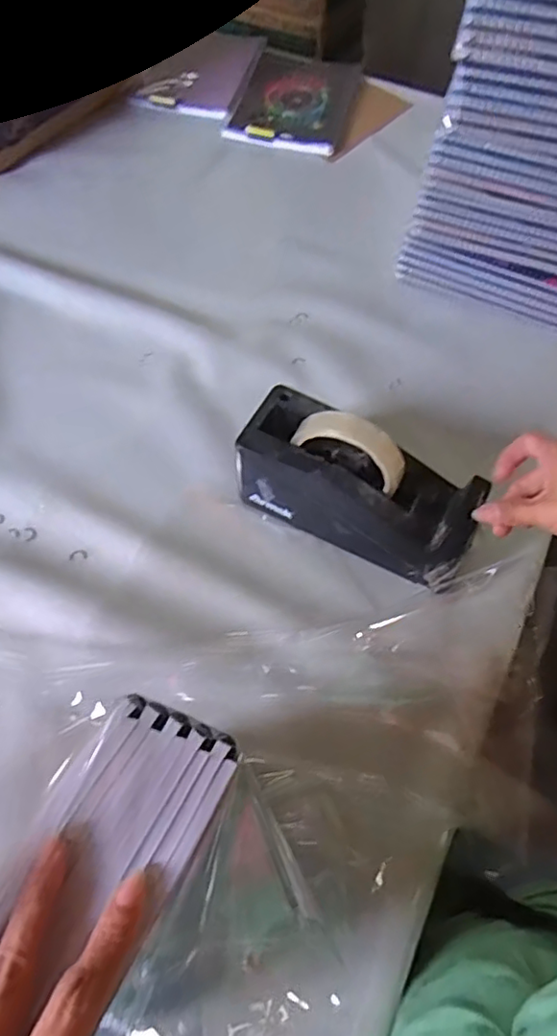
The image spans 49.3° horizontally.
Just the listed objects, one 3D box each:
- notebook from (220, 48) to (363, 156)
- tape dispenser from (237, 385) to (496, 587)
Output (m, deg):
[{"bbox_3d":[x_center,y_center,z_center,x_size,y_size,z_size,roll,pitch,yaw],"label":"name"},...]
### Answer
[{"bbox_3d":[0.026,-0.604,0.874,0.158,0.008,0.229,13,63,5],"label":"notebook"},{"bbox_3d":[0.066,-0.030,0.498,0.195,0.103,0.076,26,65,11],"label":"tape dispenser"}]

